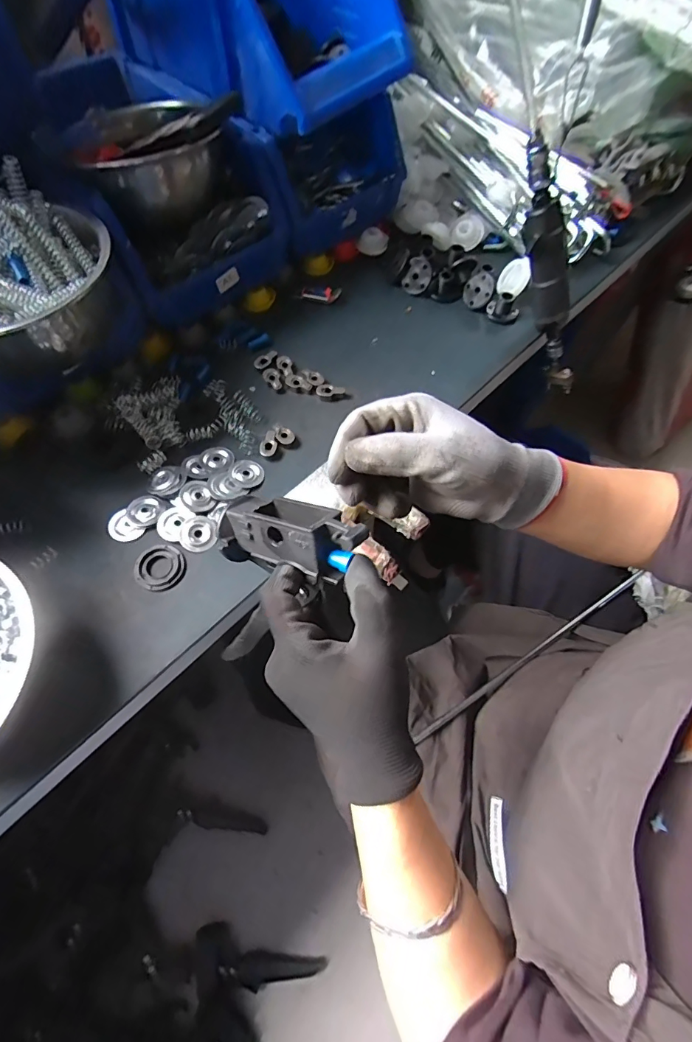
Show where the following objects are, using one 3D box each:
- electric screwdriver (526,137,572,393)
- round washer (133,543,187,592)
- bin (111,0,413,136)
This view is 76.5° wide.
[{"bbox_3d":[0.243,-0.285,0.529,0.042,0.286,0.047,10,58,36],"label":"electric screwdriver"},{"bbox_3d":[-0.173,0.042,0.410,0.045,0.007,0.045,1,62,-2],"label":"round washer"},{"bbox_3d":[-0.101,-0.589,0.491,0.321,0.131,0.199,37,67,16],"label":"bin"}]

